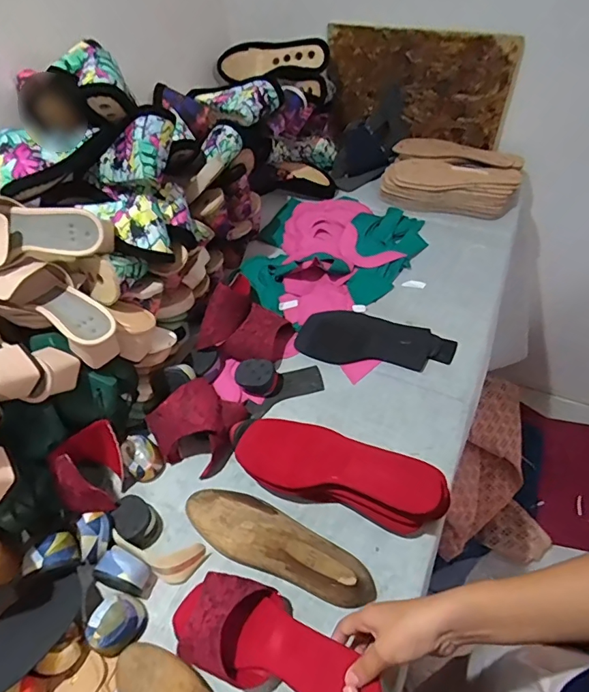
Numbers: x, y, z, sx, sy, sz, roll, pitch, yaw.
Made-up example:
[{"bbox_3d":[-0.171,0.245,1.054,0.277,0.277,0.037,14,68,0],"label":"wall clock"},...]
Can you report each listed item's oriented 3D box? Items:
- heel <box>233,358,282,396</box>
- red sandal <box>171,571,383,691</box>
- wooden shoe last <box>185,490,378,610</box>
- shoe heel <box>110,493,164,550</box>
[{"bbox_3d":[-0.055,0.048,0.705,0.066,0.040,0.050,4,53,10],"label":"heel"},{"bbox_3d":[-0.026,0.313,0.487,0.234,0.066,0.093,7,53,29],"label":"red sandal"},{"bbox_3d":[-0.024,0.226,0.546,0.247,0.077,0.076,18,56,19],"label":"wooden shoe last"},{"bbox_3d":[-0.206,0.227,0.600,0.064,0.043,0.049,24,59,23],"label":"shoe heel"}]

